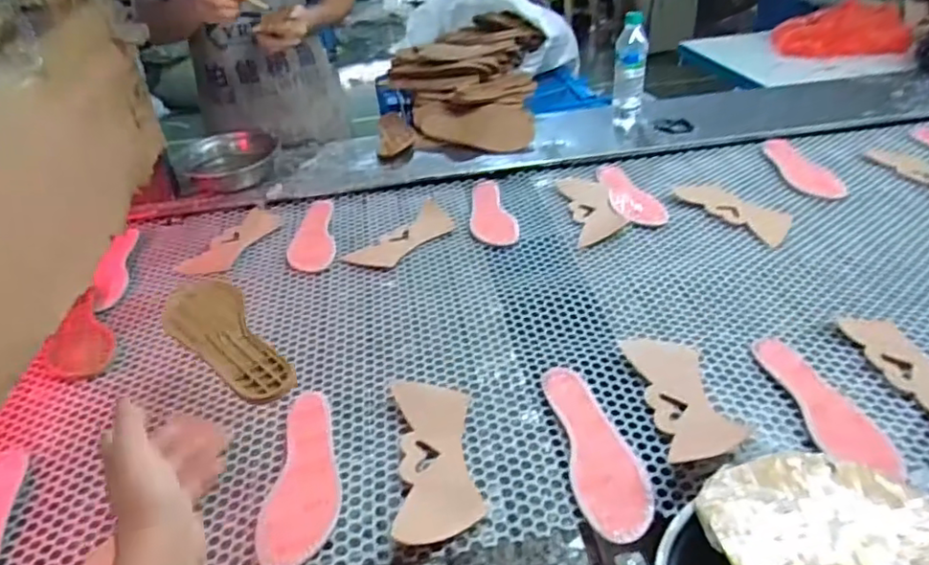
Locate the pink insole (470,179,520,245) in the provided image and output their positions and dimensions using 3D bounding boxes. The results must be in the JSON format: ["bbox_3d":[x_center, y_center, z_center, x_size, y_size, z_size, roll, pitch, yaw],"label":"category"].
[{"bbox_3d":[0.050,-0.134,1.112,0.078,0.008,0.239,-5,36,-1],"label":"pink insole"}]

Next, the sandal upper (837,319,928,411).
[{"bbox_3d":[0.542,0.100,0.727,0.087,0.015,0.196,-11,36,-10],"label":"sandal upper"}]

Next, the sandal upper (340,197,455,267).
[{"bbox_3d":[-0.095,-0.084,1.063,0.097,0.004,0.230,21,43,31],"label":"sandal upper"}]

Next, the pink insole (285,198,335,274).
[{"bbox_3d":[-0.270,-0.087,1.082,0.076,0.004,0.231,-8,36,-6],"label":"pink insole"}]

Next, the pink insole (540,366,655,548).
[{"bbox_3d":[0.146,0.175,0.671,0.076,0.014,0.236,-6,36,-3],"label":"pink insole"}]

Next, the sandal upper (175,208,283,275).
[{"bbox_3d":[-0.403,-0.072,1.082,0.092,0.008,0.207,15,41,17],"label":"sandal upper"}]

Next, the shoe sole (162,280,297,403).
[{"bbox_3d":[-0.259,0.060,0.651,0.078,0.018,0.219,-27,40,-27],"label":"shoe sole"}]

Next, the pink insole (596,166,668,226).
[{"bbox_3d":[0.306,-0.169,1.129,0.081,0.007,0.241,-5,36,-1],"label":"pink insole"}]

